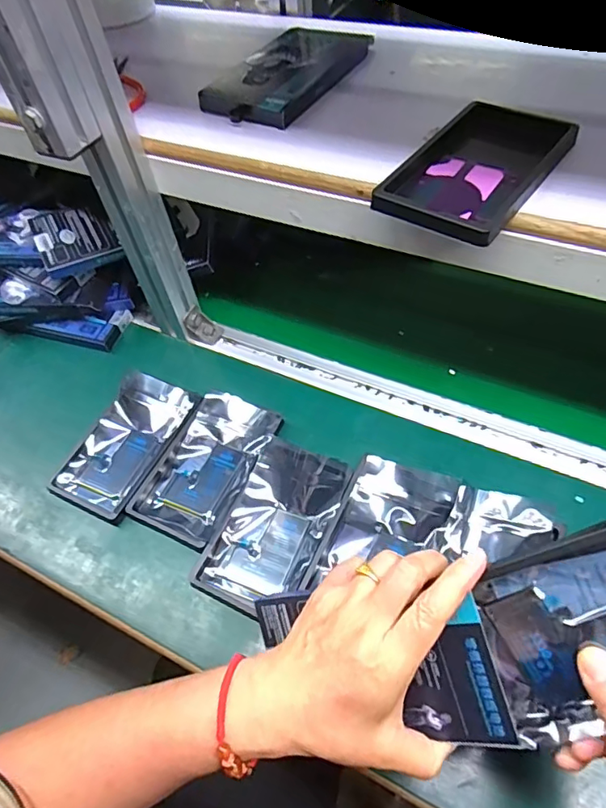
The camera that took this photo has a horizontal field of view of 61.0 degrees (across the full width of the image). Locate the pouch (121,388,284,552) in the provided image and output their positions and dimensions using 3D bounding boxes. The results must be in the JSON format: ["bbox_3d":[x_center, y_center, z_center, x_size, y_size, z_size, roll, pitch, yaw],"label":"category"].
[{"bbox_3d":[-0.097,0.060,0.518,0.095,0.021,0.155,21,58,20],"label":"pouch"}]

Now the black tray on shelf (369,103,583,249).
[{"bbox_3d":[0.136,-0.181,0.392,0.092,0.016,0.160,30,62,25],"label":"black tray on shelf"}]

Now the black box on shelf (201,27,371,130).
[{"bbox_3d":[-0.011,-0.329,0.508,0.093,0.020,0.186,27,60,23],"label":"black box on shelf"}]

